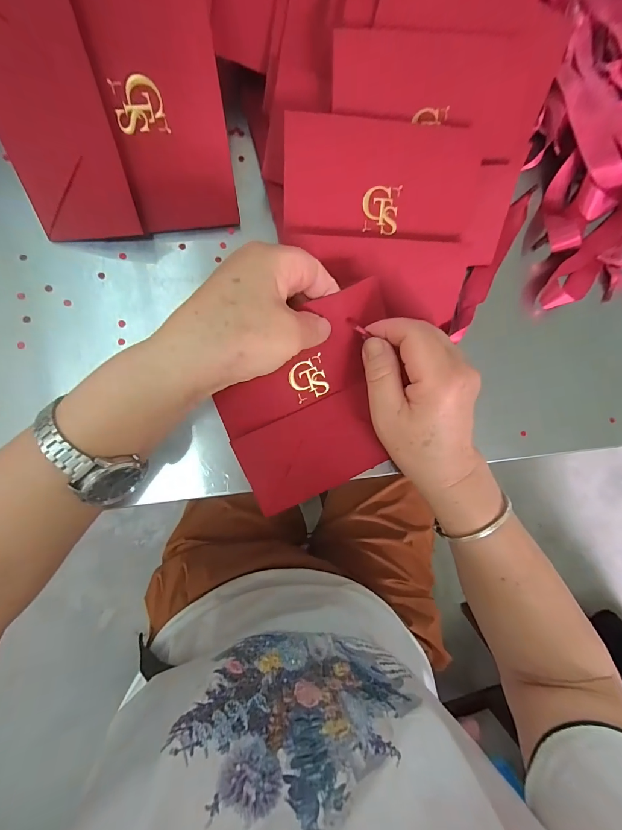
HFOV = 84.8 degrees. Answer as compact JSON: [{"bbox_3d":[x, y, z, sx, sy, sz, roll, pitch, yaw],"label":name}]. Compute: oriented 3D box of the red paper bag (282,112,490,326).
[{"bbox_3d":[0.052,-0.142,0.250,0.140,0.005,0.129,1,105,-9],"label":"red paper bag"}]

